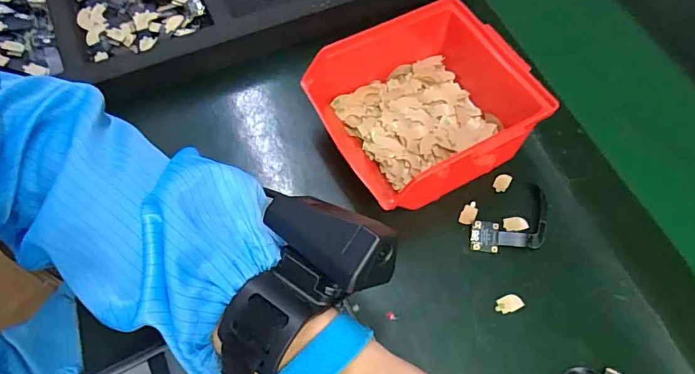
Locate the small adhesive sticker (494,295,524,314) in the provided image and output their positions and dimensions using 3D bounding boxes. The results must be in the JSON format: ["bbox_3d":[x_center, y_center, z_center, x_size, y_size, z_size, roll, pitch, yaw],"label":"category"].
[{"bbox_3d":[0.106,0.077,0.293,0.018,0.004,0.011,-24,73,-8],"label":"small adhesive sticker"}]

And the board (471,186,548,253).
[{"bbox_3d":[0.119,0.029,0.315,0.068,0.004,0.035,-24,66,-16],"label":"board"}]

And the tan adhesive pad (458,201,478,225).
[{"bbox_3d":[0.088,0.019,0.322,0.010,0.004,0.019,29,67,10],"label":"tan adhesive pad"}]

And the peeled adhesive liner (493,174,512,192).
[{"bbox_3d":[0.116,-0.003,0.333,0.010,0.004,0.016,31,73,10],"label":"peeled adhesive liner"}]

